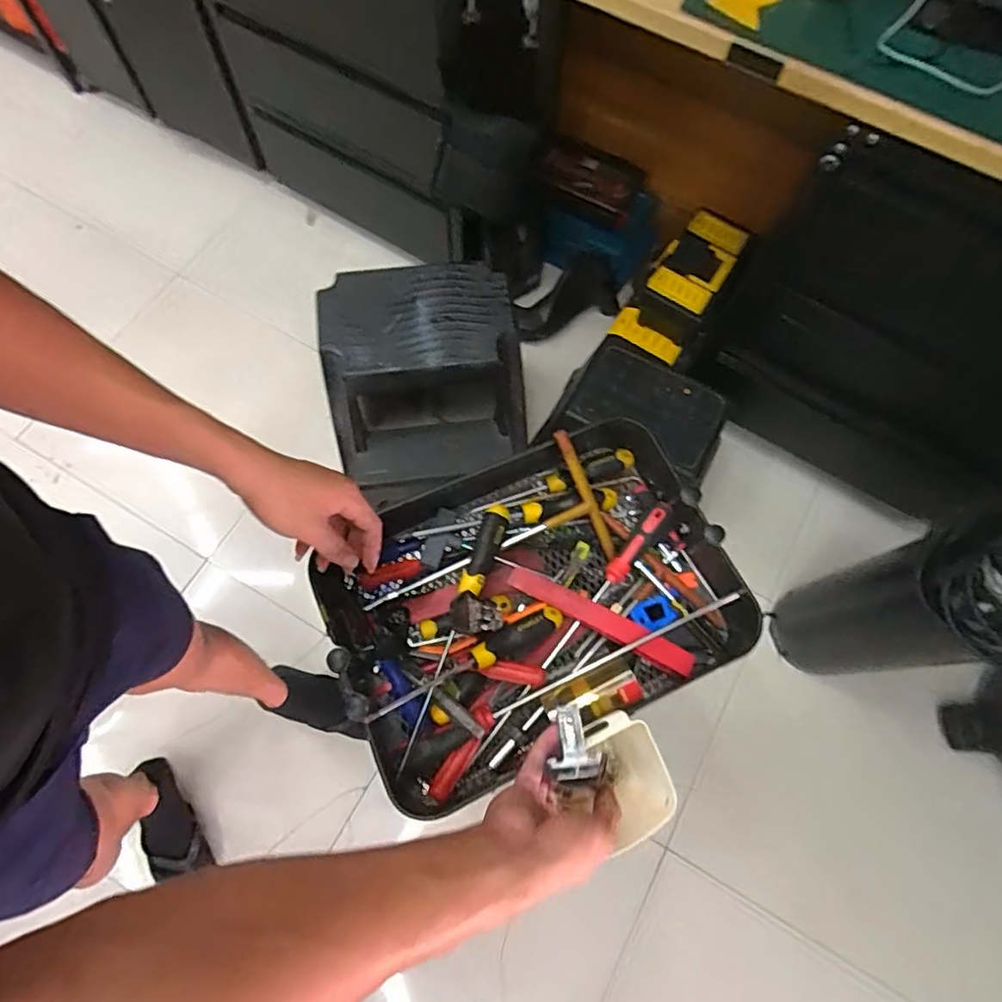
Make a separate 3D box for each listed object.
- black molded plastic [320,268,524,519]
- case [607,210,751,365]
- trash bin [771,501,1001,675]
[{"bbox_3d":[-0.166,-0.253,1.289,0.381,0.319,0.381,-8,71,-5],"label":"black molded plastic"},{"bbox_3d":[0.431,-0.518,1.453,0.190,0.195,0.331,32,72,9],"label":"case"},{"bbox_3d":[0.742,0.196,1.076,0.208,0.630,0.227,-28,74,-12],"label":"trash bin"}]

